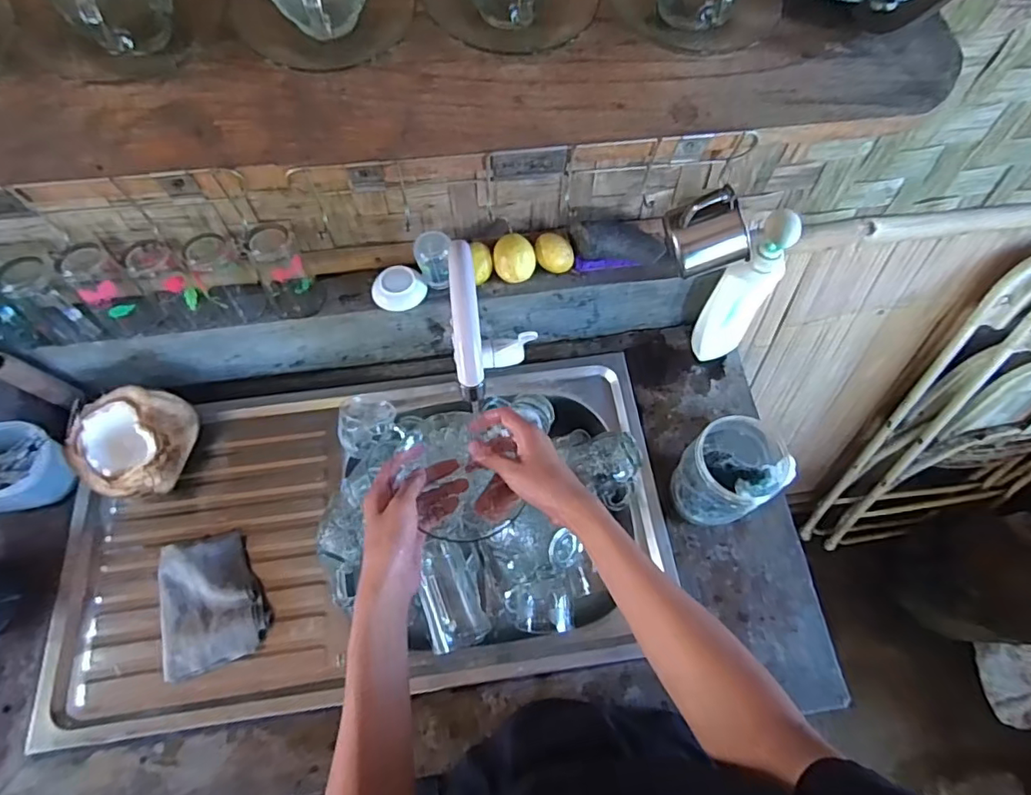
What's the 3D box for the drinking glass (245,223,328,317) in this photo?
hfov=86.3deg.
[{"bbox_3d":[-0.281,-0.155,0.671,0.061,0.100,0.069,-9,68,-5],"label":"drinking glass"}]

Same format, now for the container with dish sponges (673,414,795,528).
[{"bbox_3d":[0.249,0.090,0.664,0.103,0.152,0.094,-41,74,-16],"label":"container with dish sponges"}]

